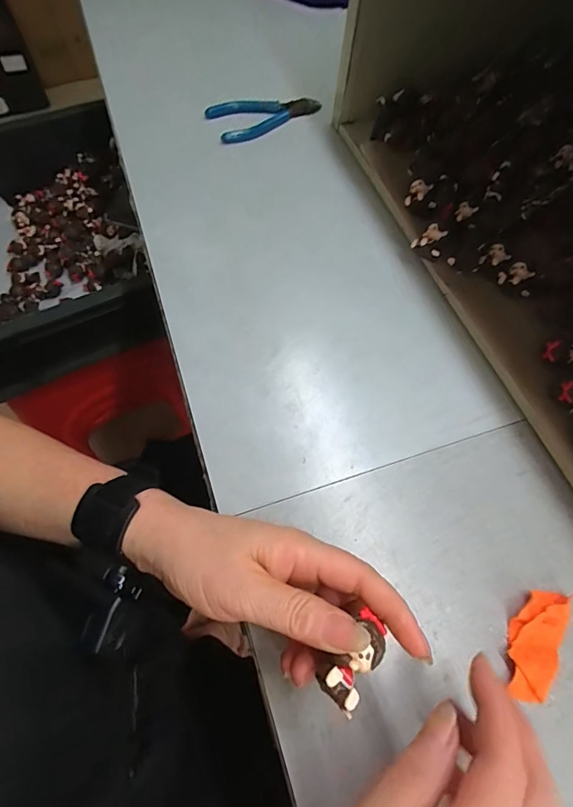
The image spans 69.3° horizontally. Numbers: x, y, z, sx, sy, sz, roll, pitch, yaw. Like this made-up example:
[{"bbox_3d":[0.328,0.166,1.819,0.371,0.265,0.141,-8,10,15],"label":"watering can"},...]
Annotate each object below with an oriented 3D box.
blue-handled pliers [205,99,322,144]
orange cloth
[{"bbox_3d":[-0.020,-0.324,0.461,0.127,0.013,0.051,-23,69,-13],"label":"blue-handled pliers"},{"bbox_3d":[0.155,0.149,0.260,0.030,0.009,0.064,24,67,7],"label":"orange cloth"}]

